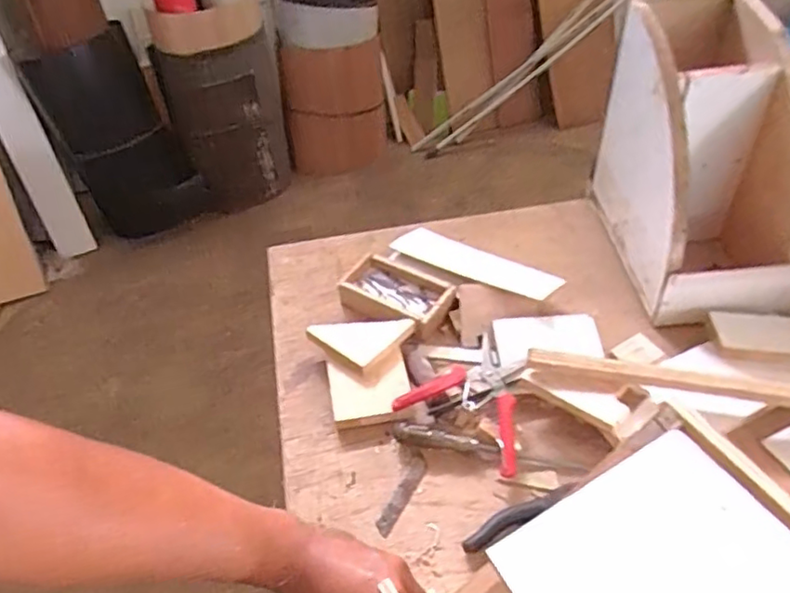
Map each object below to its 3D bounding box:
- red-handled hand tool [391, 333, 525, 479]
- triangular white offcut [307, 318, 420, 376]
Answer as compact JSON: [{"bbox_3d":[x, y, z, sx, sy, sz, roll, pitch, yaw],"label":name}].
[{"bbox_3d":[0.105,0.114,0.730,0.148,0.027,0.155,25,50,26],"label":"red-handled hand tool"},{"bbox_3d":[-0.041,0.063,0.774,0.133,0.039,0.080,-3,44,0],"label":"triangular white offcut"}]

